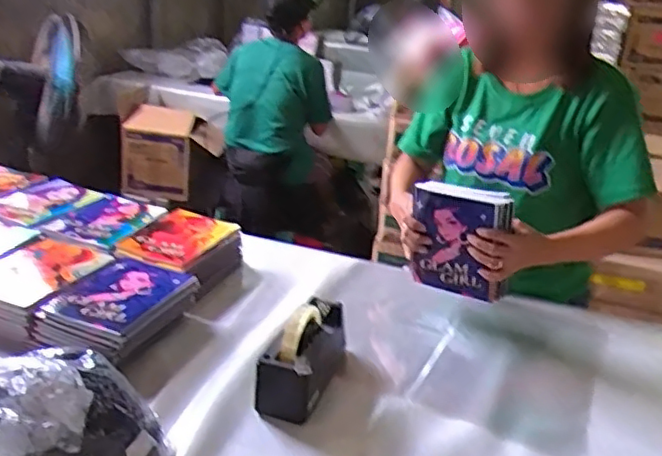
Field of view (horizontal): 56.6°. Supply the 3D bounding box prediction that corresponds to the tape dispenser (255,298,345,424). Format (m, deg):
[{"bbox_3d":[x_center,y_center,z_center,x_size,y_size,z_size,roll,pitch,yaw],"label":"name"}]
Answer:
[{"bbox_3d":[-0.034,0.176,0.911,0.082,0.113,0.199,11,25,14],"label":"tape dispenser"}]

